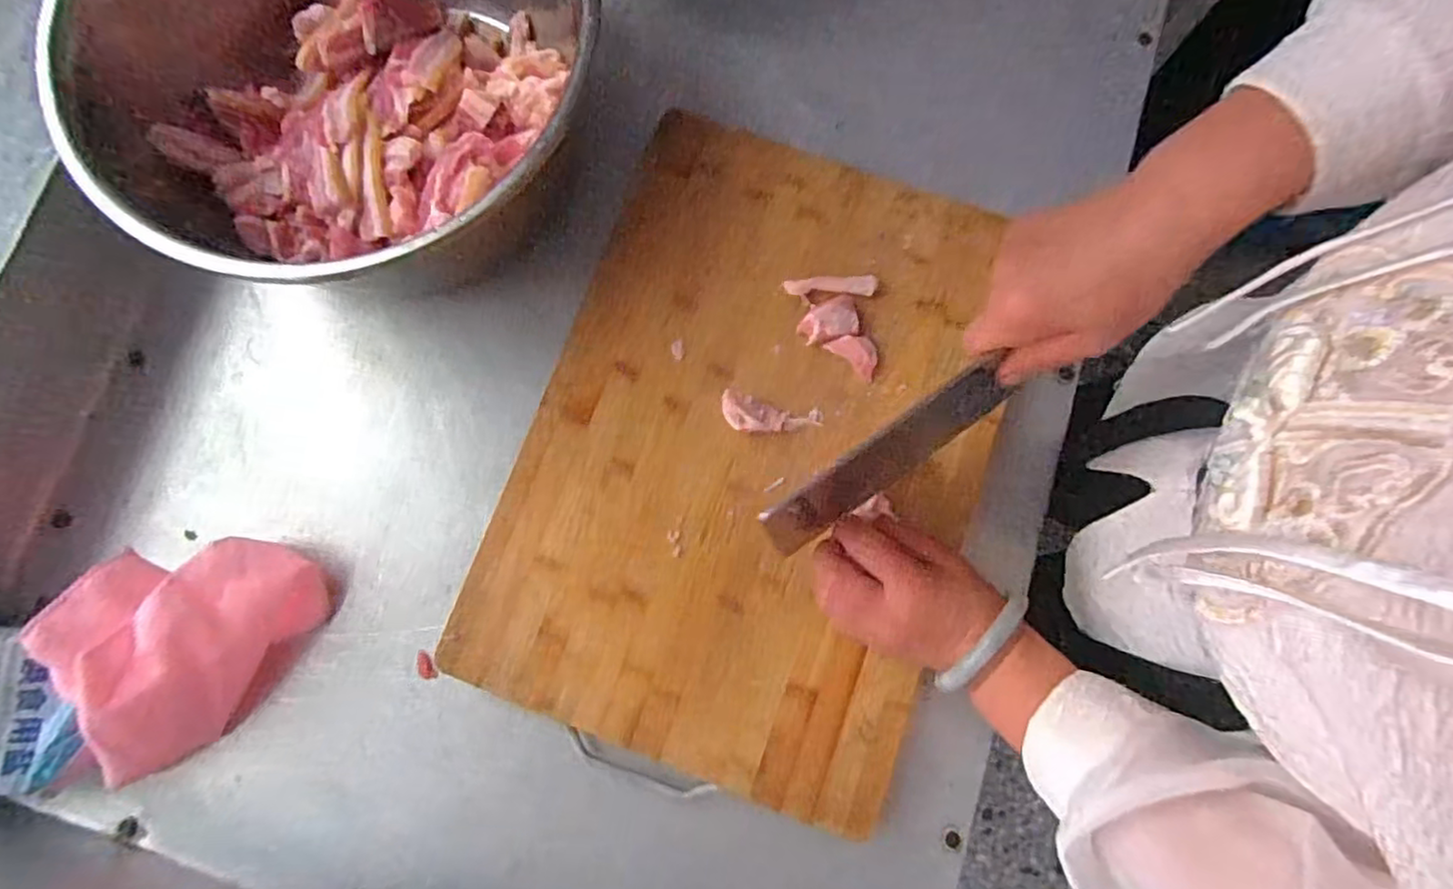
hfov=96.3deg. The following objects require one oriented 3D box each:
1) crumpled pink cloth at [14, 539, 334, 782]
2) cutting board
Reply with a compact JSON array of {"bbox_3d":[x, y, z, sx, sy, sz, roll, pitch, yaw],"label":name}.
[{"bbox_3d":[-0.367,0.125,0.430,0.119,0.074,0.161,39,82,8],"label":"crumpled pink cloth"},{"bbox_3d":[0.019,-0.002,0.462,0.301,0.034,0.439,19,80,4],"label":"cutting board"}]

